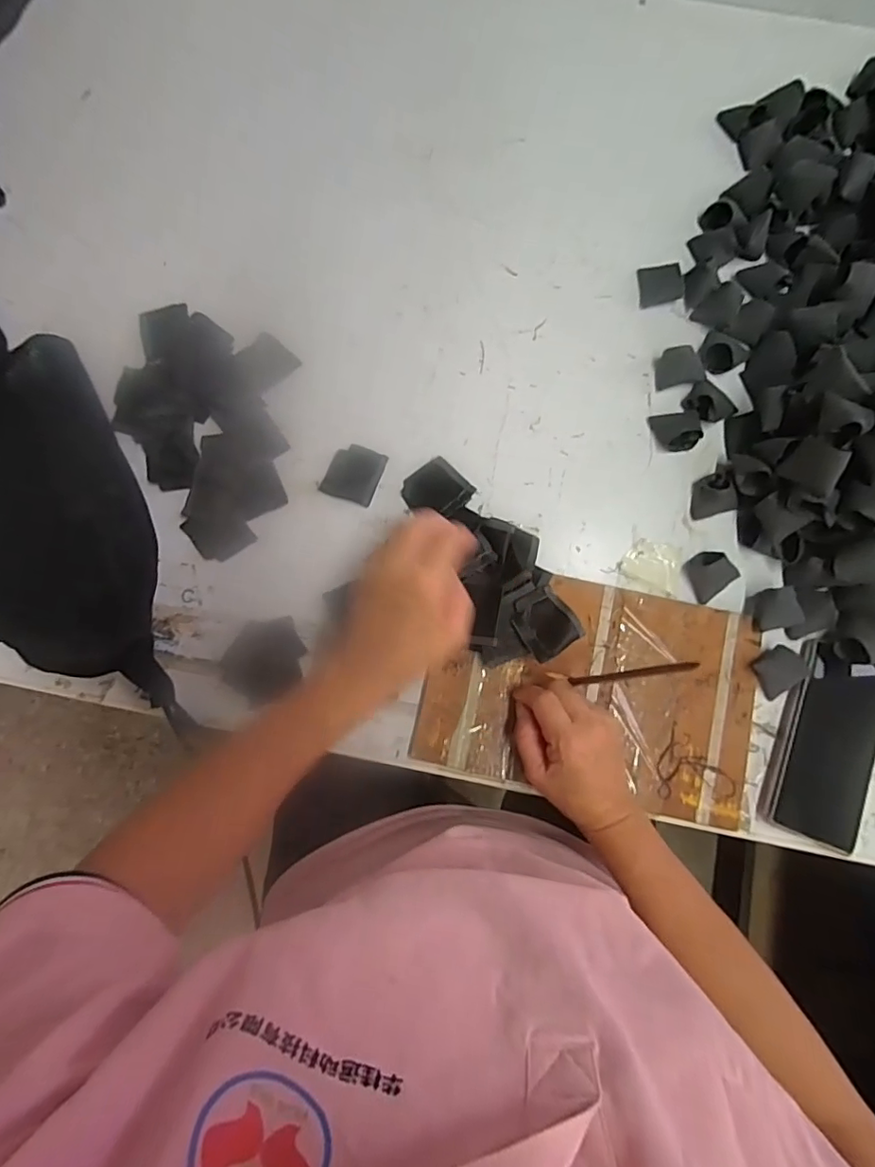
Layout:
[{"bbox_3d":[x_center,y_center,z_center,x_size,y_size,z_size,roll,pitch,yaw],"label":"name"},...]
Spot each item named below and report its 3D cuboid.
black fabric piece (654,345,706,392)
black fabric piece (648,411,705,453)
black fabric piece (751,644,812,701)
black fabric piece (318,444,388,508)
[{"bbox_3d":[0.226,-0.202,0.511,0.040,0.020,0.032,-6,80,-2],"label":"black fabric piece"},{"bbox_3d":[0.222,-0.142,0.510,0.041,0.014,0.037,-8,80,-2],"label":"black fabric piece"},{"bbox_3d":[0.287,0.072,0.459,0.039,0.008,0.038,-33,91,-2],"label":"black fabric piece"},{"bbox_3d":[-0.076,-0.101,0.501,0.047,0.004,0.052,19,80,3],"label":"black fabric piece"}]

